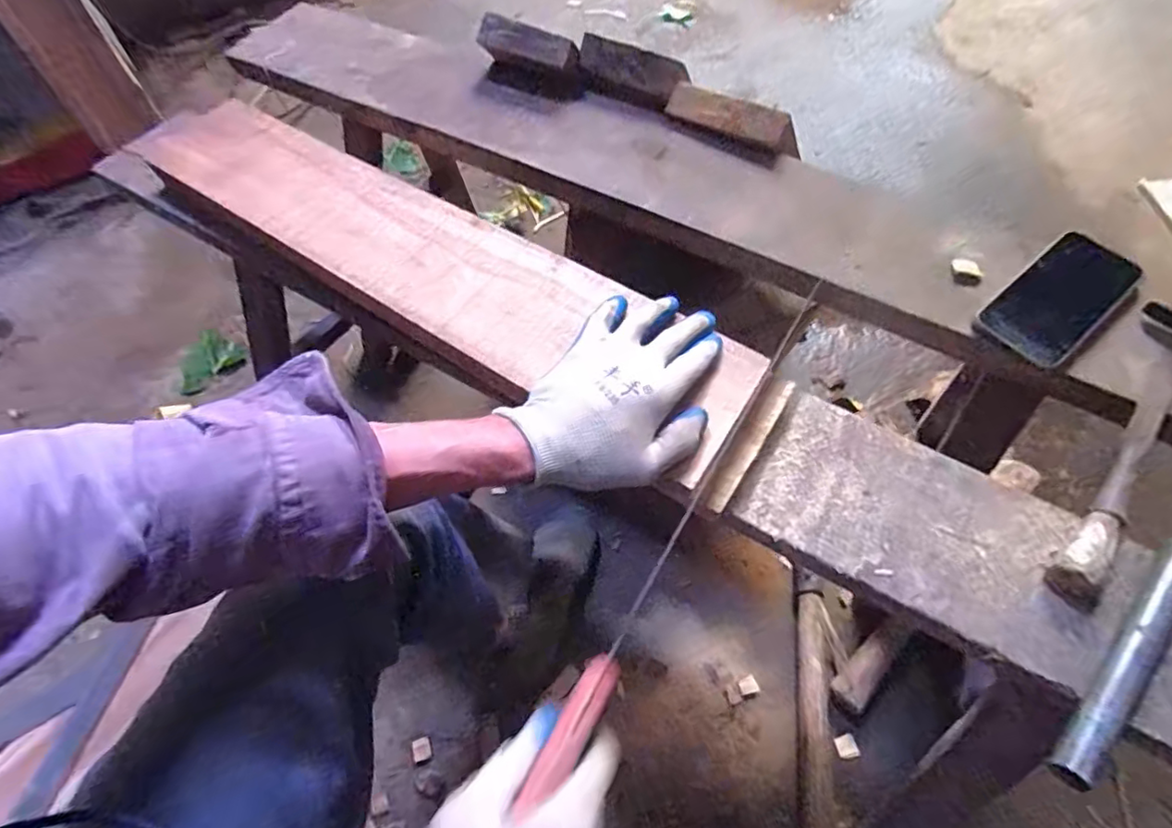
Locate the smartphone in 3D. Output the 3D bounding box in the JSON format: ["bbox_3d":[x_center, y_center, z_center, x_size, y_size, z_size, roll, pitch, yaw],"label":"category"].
[{"bbox_3d":[0.428,-0.106,0.527,0.161,0.013,0.071,-36,65,-17],"label":"smartphone"}]

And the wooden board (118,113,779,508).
[{"bbox_3d":[-0.161,-0.136,0.536,0.680,0.041,0.139,30,65,17],"label":"wooden board"}]

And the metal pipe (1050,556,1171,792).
[{"bbox_3d":[0.419,0.092,0.403,0.395,0.025,0.022,-41,66,-19],"label":"metal pipe"}]

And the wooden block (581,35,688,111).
[{"bbox_3d":[0.051,-0.385,0.662,0.120,0.048,0.039,23,63,15],"label":"wooden block"}]

